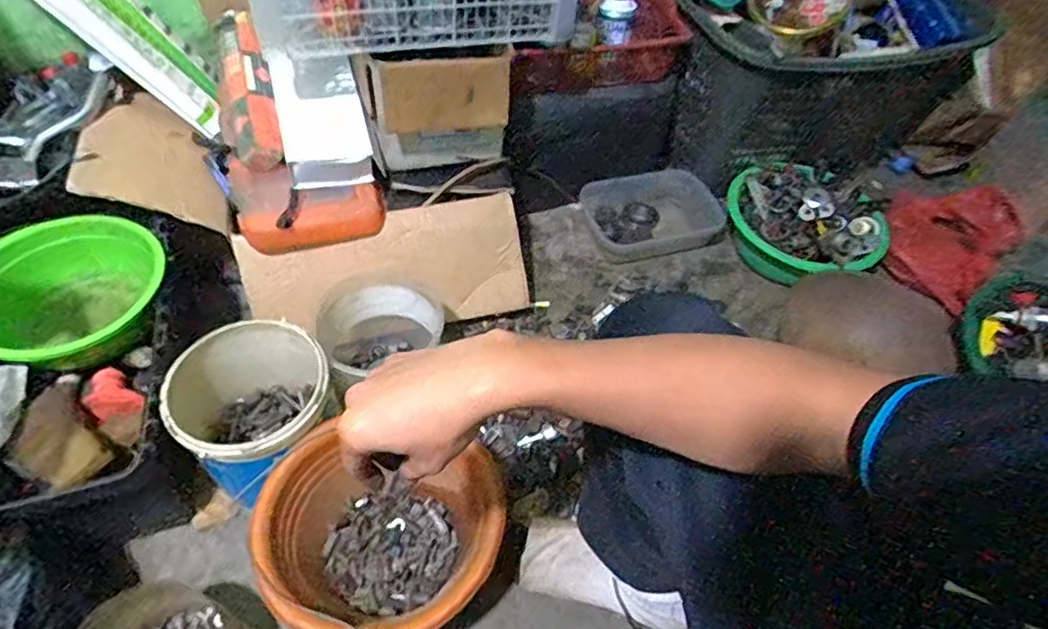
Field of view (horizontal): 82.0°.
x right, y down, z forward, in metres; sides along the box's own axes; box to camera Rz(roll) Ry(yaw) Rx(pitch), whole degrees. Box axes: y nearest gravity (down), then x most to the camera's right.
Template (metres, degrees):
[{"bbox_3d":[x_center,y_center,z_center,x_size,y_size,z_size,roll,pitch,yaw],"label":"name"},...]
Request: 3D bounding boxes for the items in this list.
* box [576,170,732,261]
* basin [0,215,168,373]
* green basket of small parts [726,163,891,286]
[{"bbox_3d":[0.243,-0.187,1.140,0.255,0.061,0.175,-5,54,-9],"label":"box"},{"bbox_3d":[-0.566,-0.016,0.767,0.213,0.095,0.220,23,54,12],"label":"basin"},{"bbox_3d":[0.510,-0.175,1.075,0.256,0.116,0.240,-7,54,-11],"label":"green basket of small parts"}]

